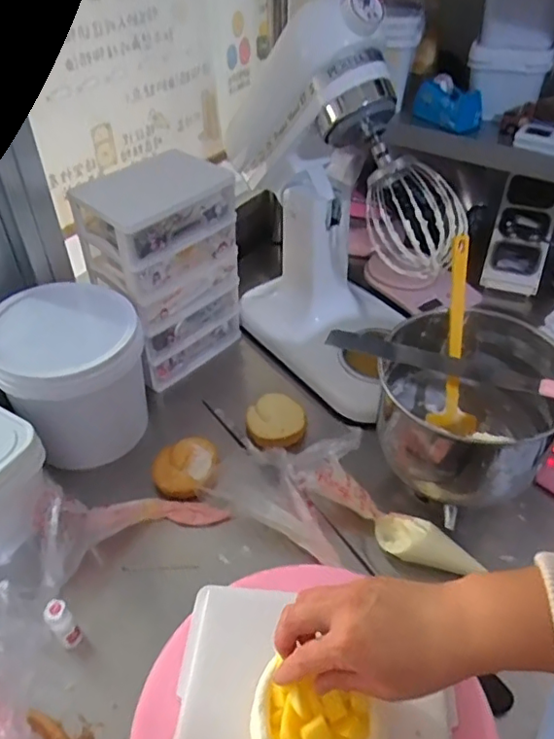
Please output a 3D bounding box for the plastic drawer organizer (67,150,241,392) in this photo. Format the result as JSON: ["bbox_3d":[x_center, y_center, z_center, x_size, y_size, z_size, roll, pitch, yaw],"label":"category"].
[{"bbox_3d":[-0.177,-0.155,0.911,0.137,0.313,0.202,33,52,31],"label":"plastic drawer organizer"}]

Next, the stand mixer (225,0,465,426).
[{"bbox_3d":[0.093,-0.230,0.832,0.217,0.485,0.338,-20,46,-20],"label":"stand mixer"}]

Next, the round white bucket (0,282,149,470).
[{"bbox_3d":[-0.284,0.001,0.807,0.186,0.187,0.184,0,43,0],"label":"round white bucket"}]

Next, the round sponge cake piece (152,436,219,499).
[{"bbox_3d":[-0.128,0.130,0.793,0.088,0.028,0.099,-2,43,-2],"label":"round sponge cake piece"}]

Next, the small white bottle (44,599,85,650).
[{"bbox_3d":[-0.228,0.274,0.614,0.028,0.063,0.023,33,52,31],"label":"small white bottle"}]

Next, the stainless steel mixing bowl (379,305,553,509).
[{"bbox_3d":[0.229,0.062,0.725,0.213,0.188,0.216,0,43,0],"label":"stainless steel mixing bowl"}]

